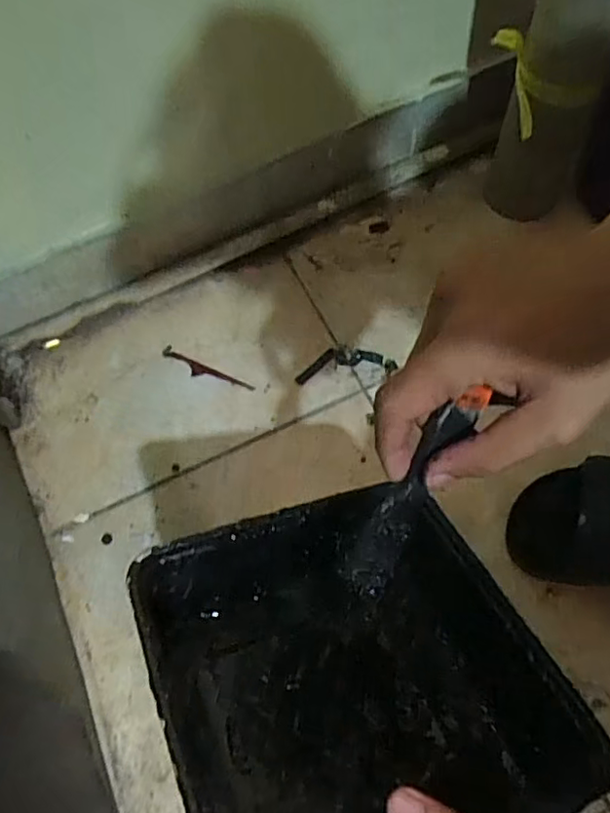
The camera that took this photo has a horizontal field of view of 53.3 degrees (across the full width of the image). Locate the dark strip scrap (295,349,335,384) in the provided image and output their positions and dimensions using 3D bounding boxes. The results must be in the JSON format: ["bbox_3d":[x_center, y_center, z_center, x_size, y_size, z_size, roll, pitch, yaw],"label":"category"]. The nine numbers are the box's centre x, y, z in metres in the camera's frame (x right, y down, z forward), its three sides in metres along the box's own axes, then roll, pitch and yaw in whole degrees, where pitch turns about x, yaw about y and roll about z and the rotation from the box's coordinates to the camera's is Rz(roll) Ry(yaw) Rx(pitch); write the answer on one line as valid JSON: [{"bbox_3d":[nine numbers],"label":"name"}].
[{"bbox_3d":[0.010,-0.041,0.623,0.050,0.004,0.011,-38,66,0],"label":"dark strip scrap"}]

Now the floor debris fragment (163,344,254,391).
[{"bbox_3d":[-0.104,-0.037,0.631,0.109,0.005,0.020,27,70,14],"label":"floor debris fragment"}]

